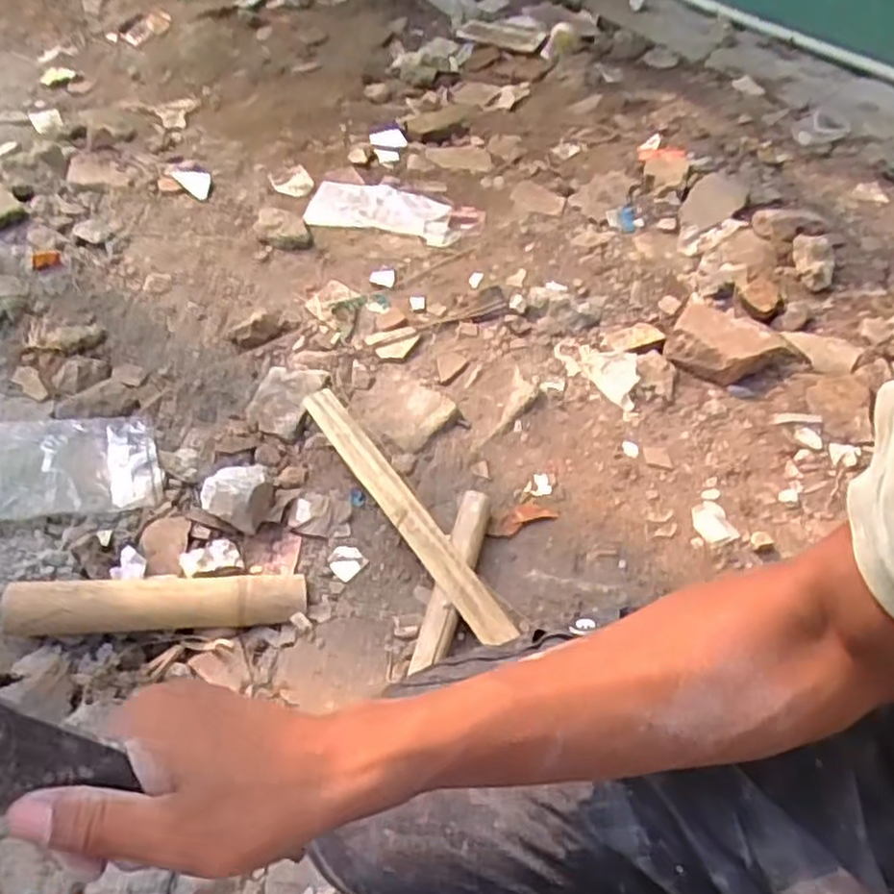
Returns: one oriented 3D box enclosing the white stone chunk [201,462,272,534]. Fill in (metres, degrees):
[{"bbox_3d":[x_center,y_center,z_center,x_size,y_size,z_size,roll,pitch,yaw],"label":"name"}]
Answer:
[{"bbox_3d":[-0.237,0.048,0.835,0.074,0.050,0.080,15,51,9],"label":"white stone chunk"}]

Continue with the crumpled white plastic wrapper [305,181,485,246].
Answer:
[{"bbox_3d":[-0.087,-0.408,1.258,0.288,0.025,0.134,11,51,6],"label":"crumpled white plastic wrapper"}]

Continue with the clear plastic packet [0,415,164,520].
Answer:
[{"bbox_3d":[-0.447,0.017,0.839,0.213,0.017,0.140,-5,51,-26],"label":"clear plastic packet"}]

